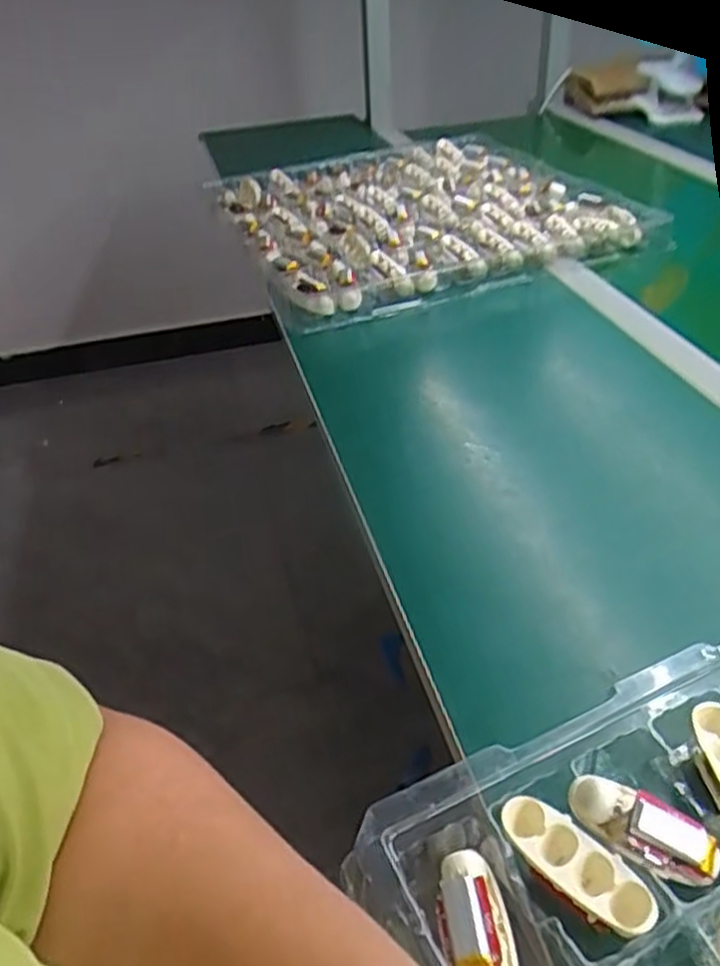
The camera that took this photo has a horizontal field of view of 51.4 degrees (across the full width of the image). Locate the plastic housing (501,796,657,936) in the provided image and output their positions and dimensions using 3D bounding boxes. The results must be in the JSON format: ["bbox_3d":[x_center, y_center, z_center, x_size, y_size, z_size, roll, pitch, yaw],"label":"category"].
[{"bbox_3d":[0.086,0.154,0.299,0.023,0.015,0.064,-31,45,-31],"label":"plastic housing"}]

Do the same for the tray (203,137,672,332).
[{"bbox_3d":[0.069,-0.330,0.906,0.432,0.028,0.391,-16,44,-13],"label":"tray"}]

